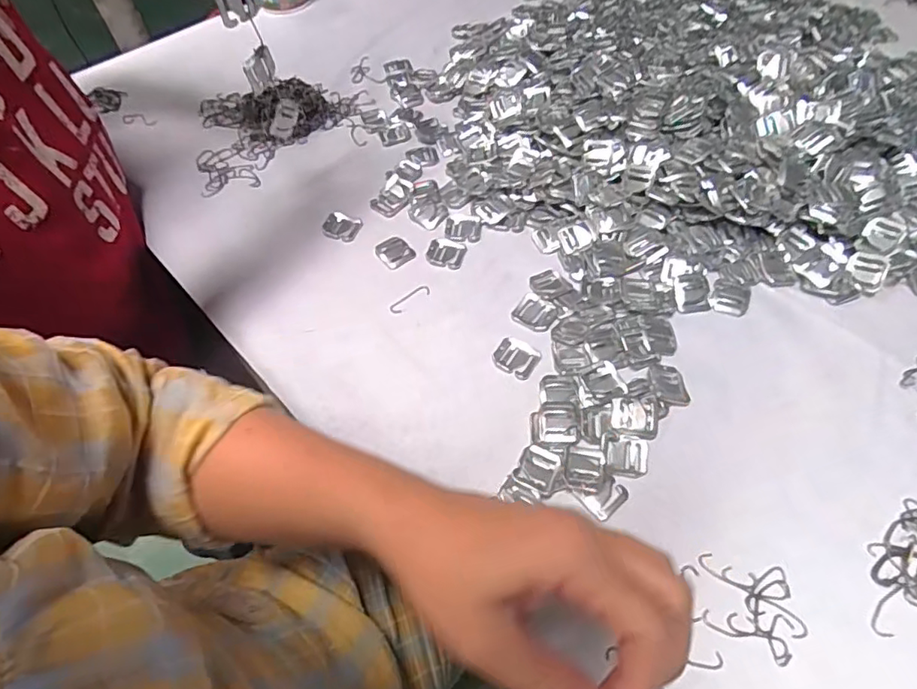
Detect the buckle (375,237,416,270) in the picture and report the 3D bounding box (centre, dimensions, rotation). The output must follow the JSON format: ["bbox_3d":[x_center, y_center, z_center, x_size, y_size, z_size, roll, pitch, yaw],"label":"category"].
[{"bbox_3d":[-0.062,-0.089,0.545,0.029,0.008,0.033,-38,62,-20],"label":"buckle"}]

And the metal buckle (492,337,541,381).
[{"bbox_3d":[0.049,0.011,0.468,0.035,0.005,0.033,25,61,18],"label":"metal buckle"}]

